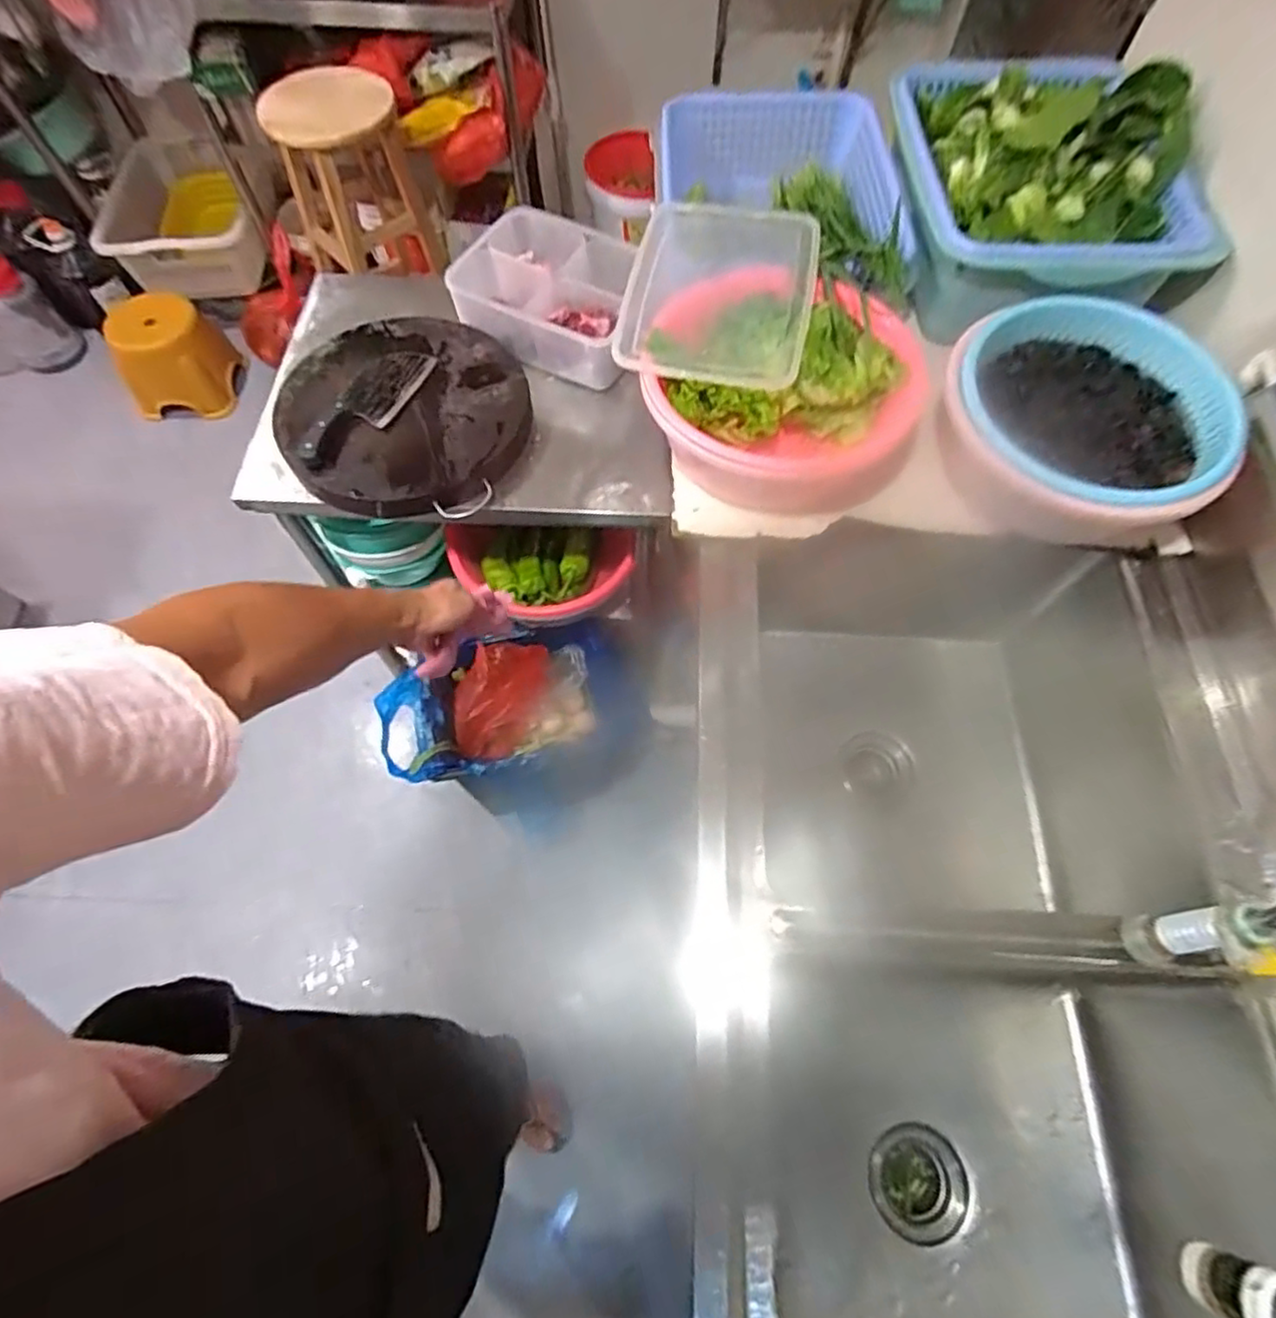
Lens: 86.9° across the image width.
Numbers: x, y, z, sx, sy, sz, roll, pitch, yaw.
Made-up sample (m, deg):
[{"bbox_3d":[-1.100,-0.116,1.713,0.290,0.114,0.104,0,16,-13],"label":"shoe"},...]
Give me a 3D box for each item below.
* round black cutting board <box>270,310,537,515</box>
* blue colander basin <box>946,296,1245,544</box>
[{"bbox_3d":[-0.330,-0.368,0.962,0.344,0.053,0.361,1,66,-1],"label":"round black cutting board"},{"bbox_3d":[0.518,-0.283,0.810,0.314,0.116,0.318,1,66,-1],"label":"blue colander basin"}]

